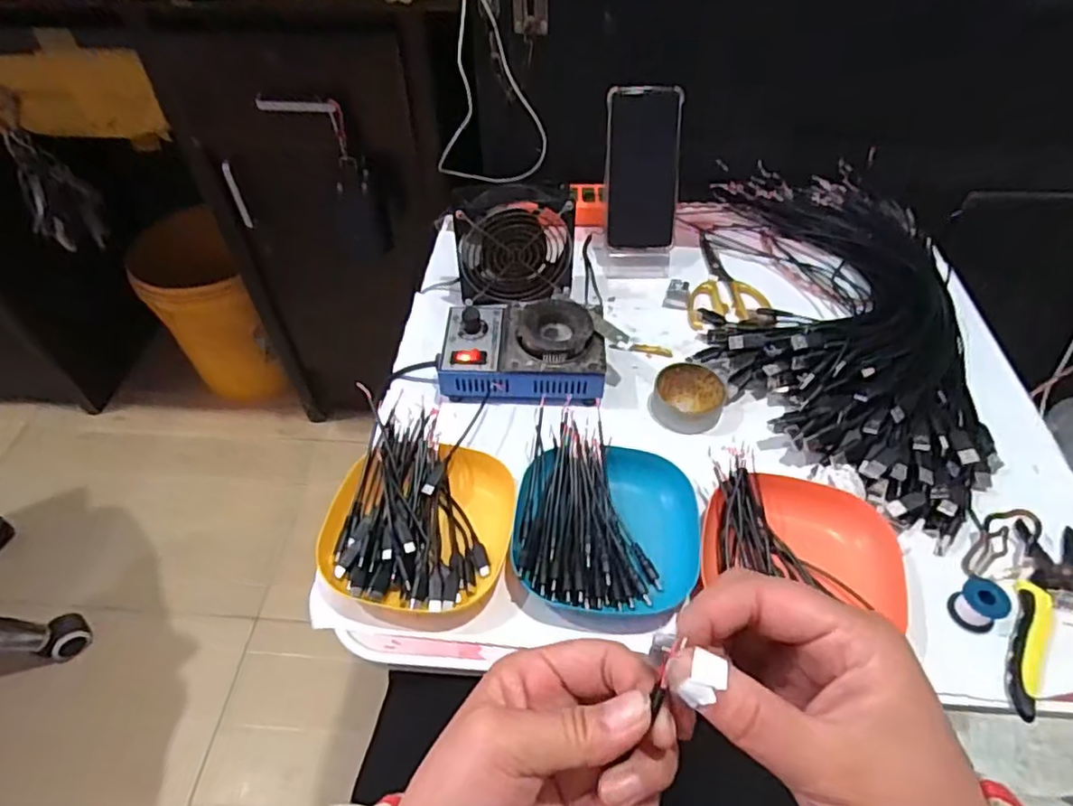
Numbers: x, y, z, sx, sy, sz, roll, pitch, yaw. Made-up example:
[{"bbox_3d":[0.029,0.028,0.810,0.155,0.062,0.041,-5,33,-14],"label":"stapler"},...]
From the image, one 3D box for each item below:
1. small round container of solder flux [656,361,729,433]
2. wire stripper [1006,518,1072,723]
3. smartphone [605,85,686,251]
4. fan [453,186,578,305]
[{"bbox_3d":[0.140,-0.004,0.582,0.063,0.023,0.067,0,50,0],"label":"small round container of solder flux"},{"bbox_3d":[0.383,0.153,0.447,0.113,0.015,0.153,9,51,8],"label":"wire stripper"},{"bbox_3d":[0.117,-0.253,0.692,0.077,0.166,0.012,0,19,0],"label":"smartphone"},{"bbox_3d":[-0.023,-0.162,0.654,0.118,0.110,0.052,-8,51,-6],"label":"fan"}]

